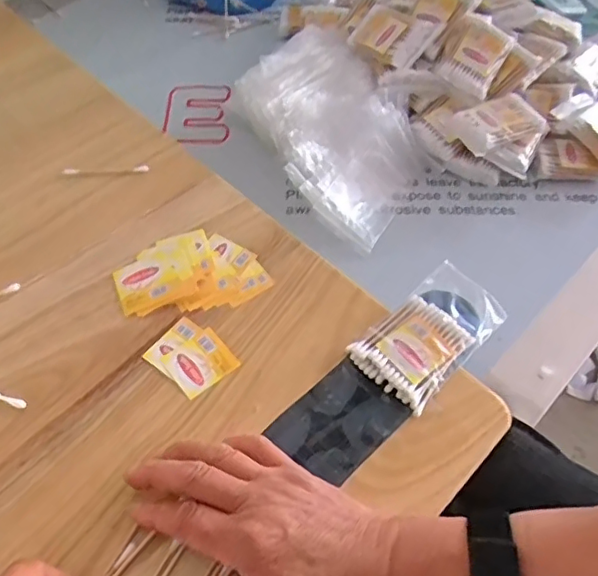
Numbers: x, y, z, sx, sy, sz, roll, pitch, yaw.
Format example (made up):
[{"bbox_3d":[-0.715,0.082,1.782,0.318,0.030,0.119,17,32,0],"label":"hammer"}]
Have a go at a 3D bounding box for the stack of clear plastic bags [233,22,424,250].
[{"bbox_3d":[0.033,-0.164,0.589,0.142,0.062,0.252,-25,61,-17],"label":"stack of clear plastic bags"}]

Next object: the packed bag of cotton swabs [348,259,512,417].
[{"bbox_3d":[0.098,0.032,0.425,0.064,0.009,0.117,41,62,21],"label":"packed bag of cotton swabs"}]

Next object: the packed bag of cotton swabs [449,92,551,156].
[{"bbox_3d":[0.199,-0.168,0.571,0.098,0.011,0.051,-25,61,-19],"label":"packed bag of cotton swabs"}]

